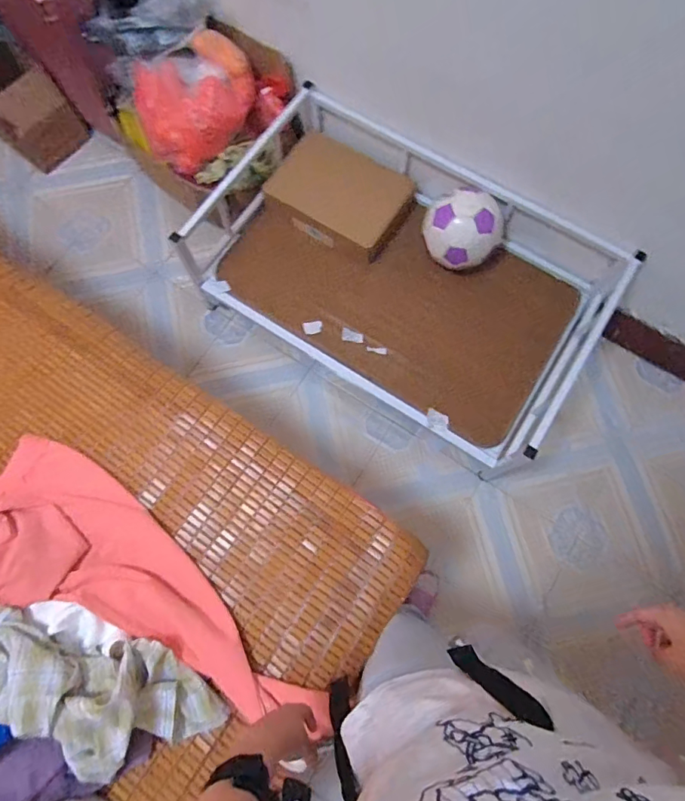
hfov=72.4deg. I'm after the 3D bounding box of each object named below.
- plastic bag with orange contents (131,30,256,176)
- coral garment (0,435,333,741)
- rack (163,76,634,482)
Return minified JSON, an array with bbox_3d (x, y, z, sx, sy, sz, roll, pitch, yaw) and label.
[{"bbox_3d":[-0.395,-0.805,1.270,0.331,0.151,0.240,-20,76,-5],"label":"plastic bag with orange contents"},{"bbox_3d":[-0.356,0.312,0.774,0.711,0.123,0.259,29,78,2],"label":"coral garment"},{"bbox_3d":[0.175,-0.324,1.311,1.019,0.365,0.643,33,78,8],"label":"rack"}]

